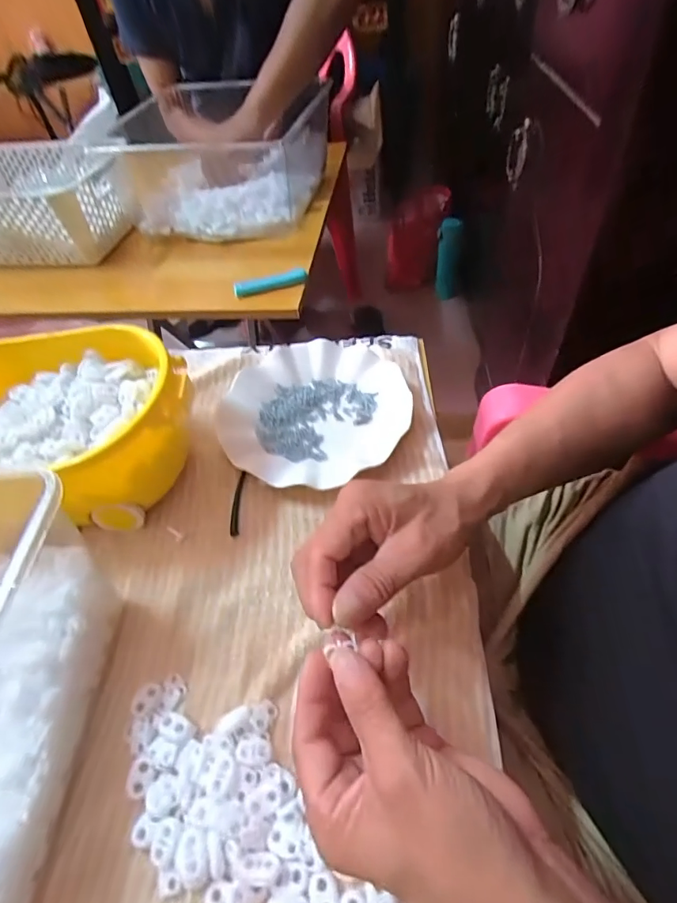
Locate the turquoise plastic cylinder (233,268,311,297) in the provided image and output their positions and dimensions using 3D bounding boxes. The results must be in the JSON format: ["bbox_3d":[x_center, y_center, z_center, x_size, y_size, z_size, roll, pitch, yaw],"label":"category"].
[{"bbox_3d":[-0.092,-0.232,0.627,0.099,0.022,0.018,-12,51,-4],"label":"turquoise plastic cylinder"}]

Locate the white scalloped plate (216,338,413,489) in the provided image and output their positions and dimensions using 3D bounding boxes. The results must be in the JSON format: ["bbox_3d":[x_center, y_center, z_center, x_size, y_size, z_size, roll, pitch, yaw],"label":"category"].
[{"bbox_3d":[-0.023,-0.040,0.453,0.177,0.023,0.184,-3,51,3],"label":"white scalloped plate"}]

